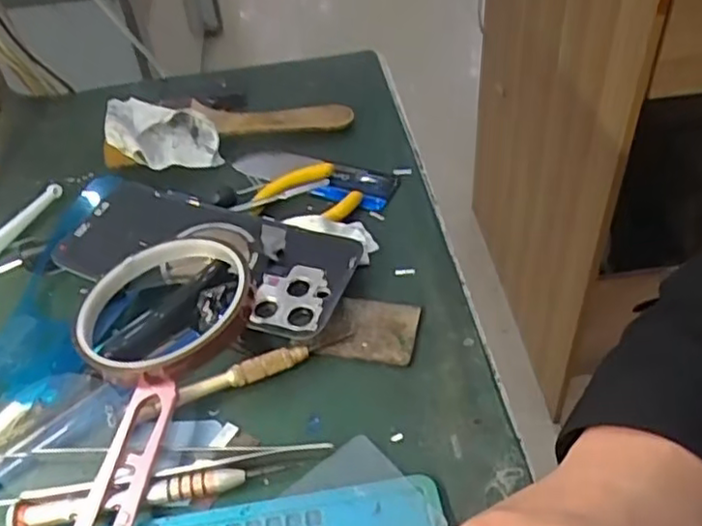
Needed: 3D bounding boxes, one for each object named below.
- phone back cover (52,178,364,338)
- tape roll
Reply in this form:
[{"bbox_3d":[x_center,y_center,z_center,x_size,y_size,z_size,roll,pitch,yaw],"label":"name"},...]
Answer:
[{"bbox_3d":[-0.080,-0.005,0.361,0.163,0.014,0.075,13,46,14],"label":"phone back cover"},{"bbox_3d":[-0.088,0.021,0.316,0.077,0.022,0.082,-1,44,4],"label":"tape roll"}]

